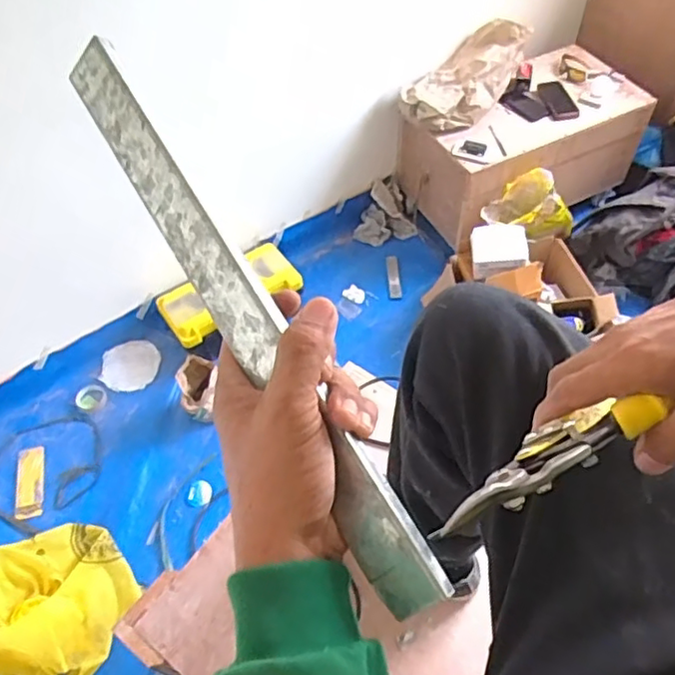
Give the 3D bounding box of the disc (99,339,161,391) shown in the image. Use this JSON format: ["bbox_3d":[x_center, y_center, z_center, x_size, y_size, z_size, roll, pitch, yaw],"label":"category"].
[{"bbox_3d":[-0.624,0.083,1.860,0.161,0.022,0.153,2,79,-10],"label":"disc"}]

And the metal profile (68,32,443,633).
[{"bbox_3d":[-0.059,-0.024,0.356,0.032,0.033,0.386,-29,75,-17],"label":"metal profile"}]

